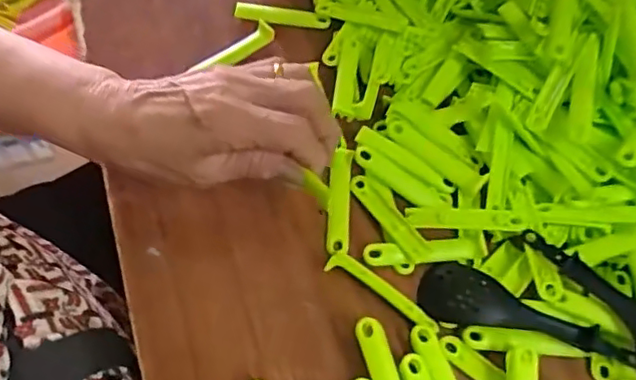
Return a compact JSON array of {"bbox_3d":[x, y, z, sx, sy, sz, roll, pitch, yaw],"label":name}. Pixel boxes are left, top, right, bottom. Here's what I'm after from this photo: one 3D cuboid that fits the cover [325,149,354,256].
[{"bbox_3d":[0.014,0.008,0.400,0.014,0.009,0.077,5,59,-1],"label":"cover"}]

